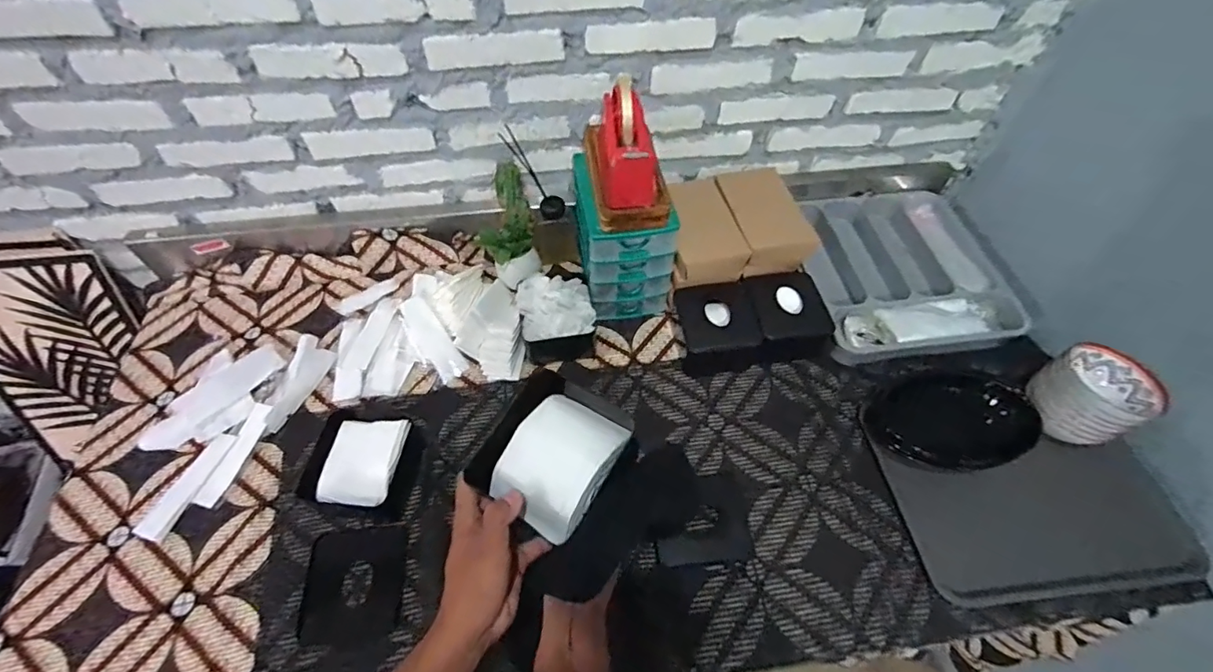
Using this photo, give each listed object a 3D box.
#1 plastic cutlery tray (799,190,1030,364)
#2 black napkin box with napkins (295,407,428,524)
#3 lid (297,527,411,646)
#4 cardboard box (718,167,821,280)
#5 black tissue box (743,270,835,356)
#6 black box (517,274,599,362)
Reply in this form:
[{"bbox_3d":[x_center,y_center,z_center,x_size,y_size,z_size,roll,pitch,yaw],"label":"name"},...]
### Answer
[{"bbox_3d":[0.526,-0.128,0.919,0.337,0.046,0.380,-1,56,-1],"label":"plastic cutlery tray"},{"bbox_3d":[-0.329,0.172,0.694,0.120,0.077,0.131,5,56,3],"label":"black napkin box with napkins"},{"bbox_3d":[-0.315,0.310,0.641,0.118,0.011,0.126,-4,56,-3],"label":"lid"},{"bbox_3d":[0.262,-0.198,0.868,0.115,0.067,0.183,-11,57,-8],"label":"cardboard box"},{"bbox_3d":[0.288,-0.028,0.834,0.120,0.092,0.117,-5,56,-4],"label":"black tissue box"},{"bbox_3d":[-0.083,-0.036,0.826,0.116,0.085,0.125,-11,57,-8],"label":"black box"}]

